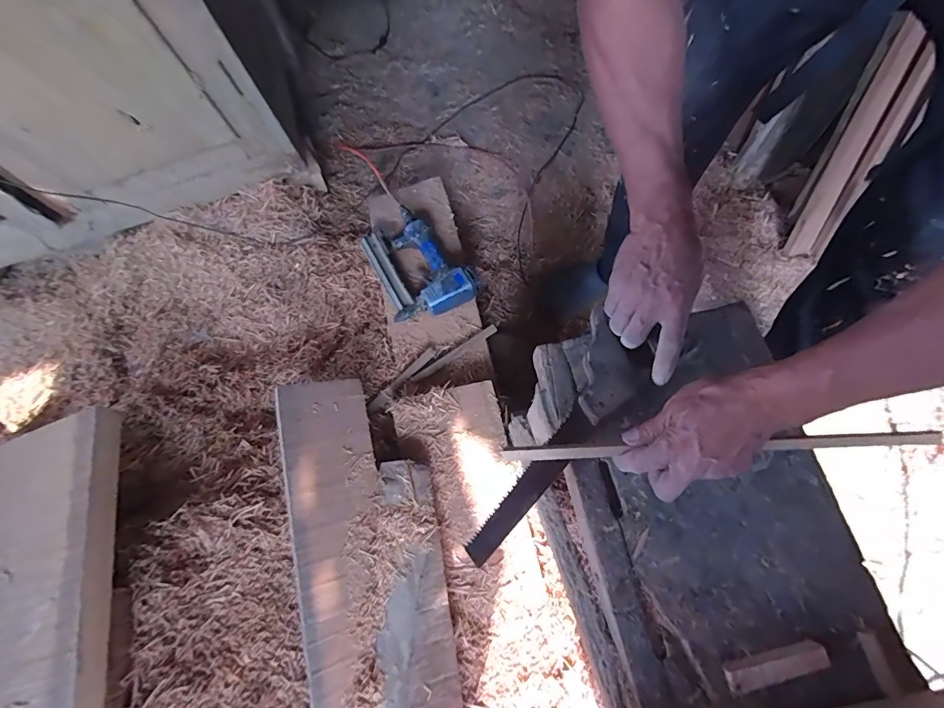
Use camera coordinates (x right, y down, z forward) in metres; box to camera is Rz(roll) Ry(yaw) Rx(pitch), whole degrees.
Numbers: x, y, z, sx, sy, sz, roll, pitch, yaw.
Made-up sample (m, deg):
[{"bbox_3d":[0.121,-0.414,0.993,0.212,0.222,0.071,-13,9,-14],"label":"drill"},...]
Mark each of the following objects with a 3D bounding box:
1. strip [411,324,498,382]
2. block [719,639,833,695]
[{"bbox_3d":[-0.030,-0.002,0.779,0.186,0.006,0.019,-34,78,-16],"label":"strip"},{"bbox_3d":[0.273,0.281,0.377,0.091,0.011,0.022,-15,73,-3],"label":"block"}]

